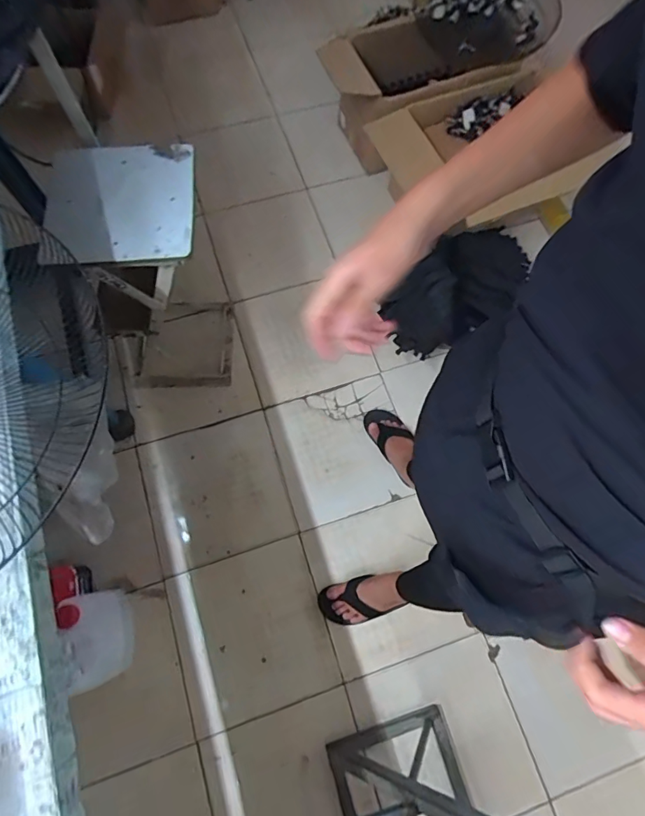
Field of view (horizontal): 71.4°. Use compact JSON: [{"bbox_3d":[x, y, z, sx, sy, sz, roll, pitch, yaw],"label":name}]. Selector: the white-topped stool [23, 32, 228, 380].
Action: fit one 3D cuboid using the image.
[{"bbox_3d":[-0.447,-0.320,1.200,0.334,0.612,0.333,-3,71,-3],"label":"white-topped stool"}]

